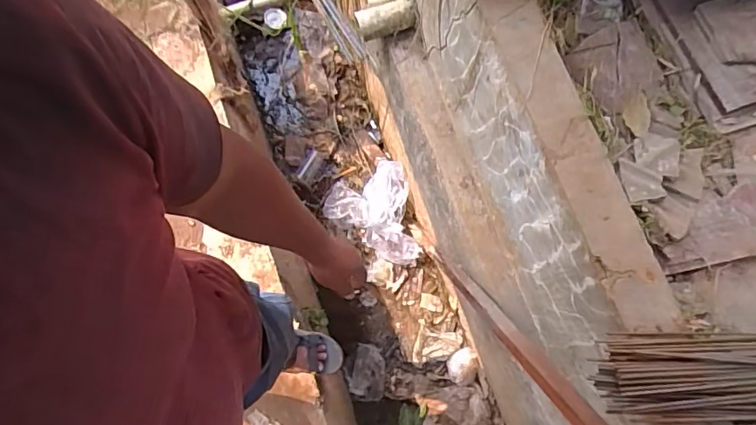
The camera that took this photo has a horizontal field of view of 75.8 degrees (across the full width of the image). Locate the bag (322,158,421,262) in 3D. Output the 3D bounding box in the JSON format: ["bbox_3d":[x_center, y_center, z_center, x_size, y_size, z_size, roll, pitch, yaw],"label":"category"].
[{"bbox_3d":[-0.034,0.014,1.940,0.328,0.150,0.409,-12,76,-4],"label":"bag"}]

